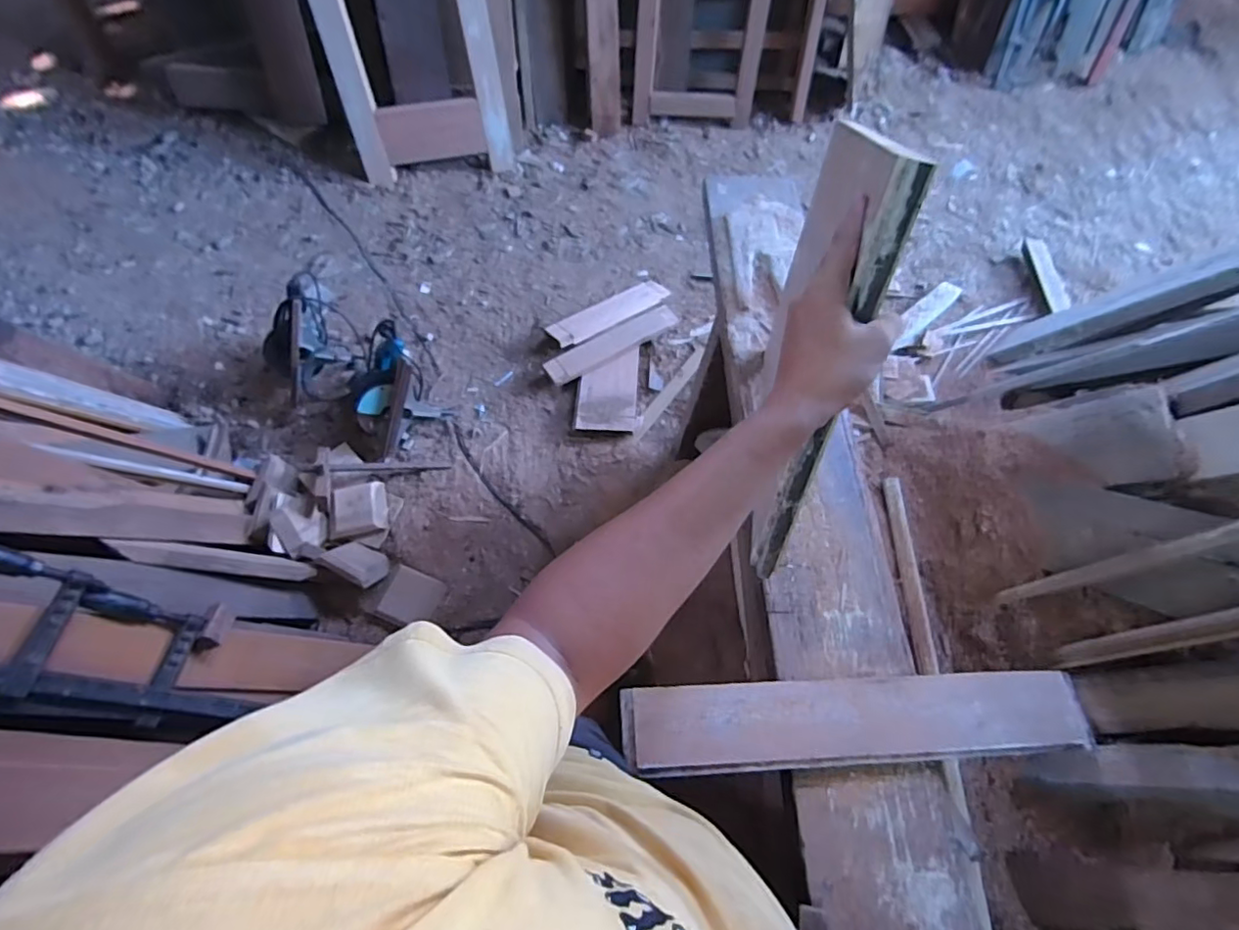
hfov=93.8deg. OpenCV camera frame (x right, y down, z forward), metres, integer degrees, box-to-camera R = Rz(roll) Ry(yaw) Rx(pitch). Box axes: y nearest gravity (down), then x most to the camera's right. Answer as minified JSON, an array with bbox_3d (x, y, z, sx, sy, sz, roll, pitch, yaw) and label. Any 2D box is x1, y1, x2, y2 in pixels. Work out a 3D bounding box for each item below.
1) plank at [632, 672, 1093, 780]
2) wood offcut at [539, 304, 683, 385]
[{"bbox_3d":[0.304,0.329,0.746,0.590,0.031,0.100,-1,63,-3],"label":"plank"},{"bbox_3d":[-0.015,-0.388,1.852,0.484,0.017,0.092,-32,72,-22],"label":"wood offcut"}]

